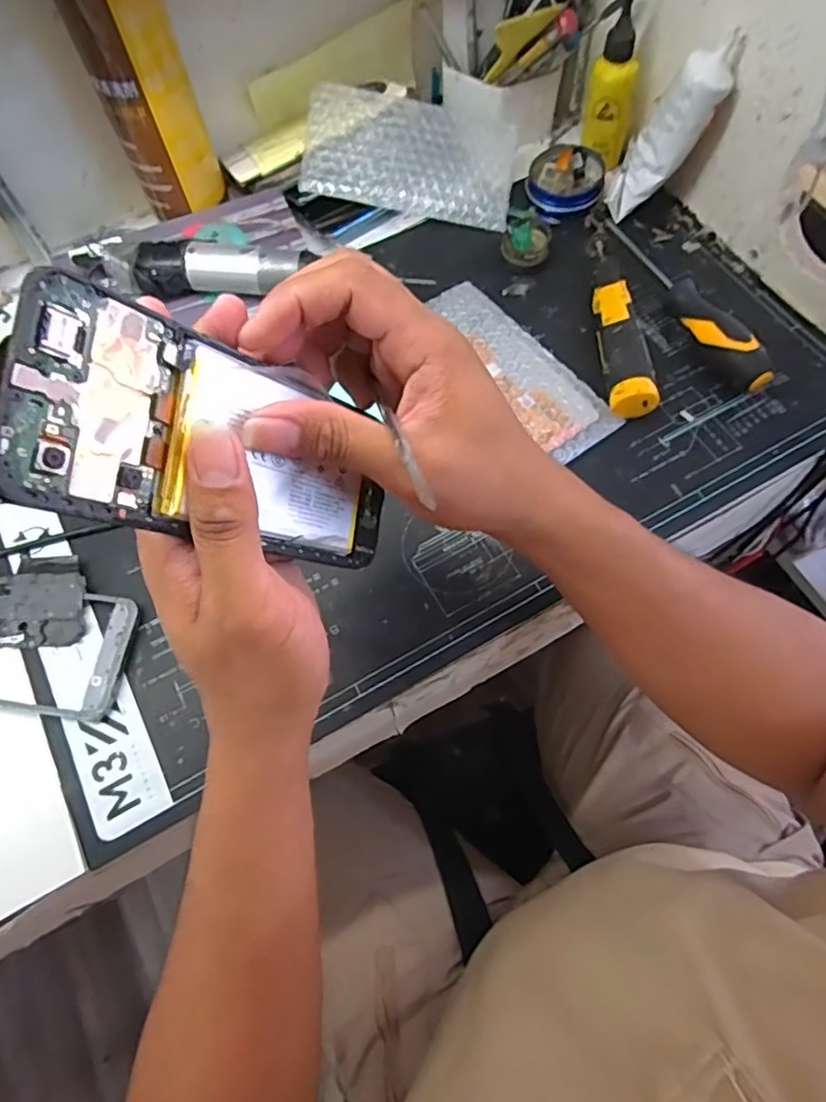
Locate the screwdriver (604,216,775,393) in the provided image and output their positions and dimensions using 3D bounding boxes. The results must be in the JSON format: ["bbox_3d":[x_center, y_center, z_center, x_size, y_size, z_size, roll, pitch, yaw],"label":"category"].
[{"bbox_3d":[0.207,-0.194,0.458,0.036,0.029,0.187,-24,68,-8],"label":"screwdriver"}]

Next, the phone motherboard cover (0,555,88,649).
[{"bbox_3d":[-0.242,0.033,0.395,0.062,0.004,0.056,-4,82,2],"label":"phone motherboard cover"}]

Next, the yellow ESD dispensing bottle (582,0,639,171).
[{"bbox_3d":[0.161,-0.368,0.485,0.041,0.117,0.034,13,68,8],"label":"yellow ESD dispensing bottle"}]

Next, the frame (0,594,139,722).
[{"bbox_3d":[-0.261,0.058,0.387,0.168,0.011,0.077,7,68,5],"label":"frame"}]

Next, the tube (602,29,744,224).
[{"bbox_3d":[0.190,-0.313,0.460,0.032,0.126,0.035,13,67,-15],"label":"tube"}]

